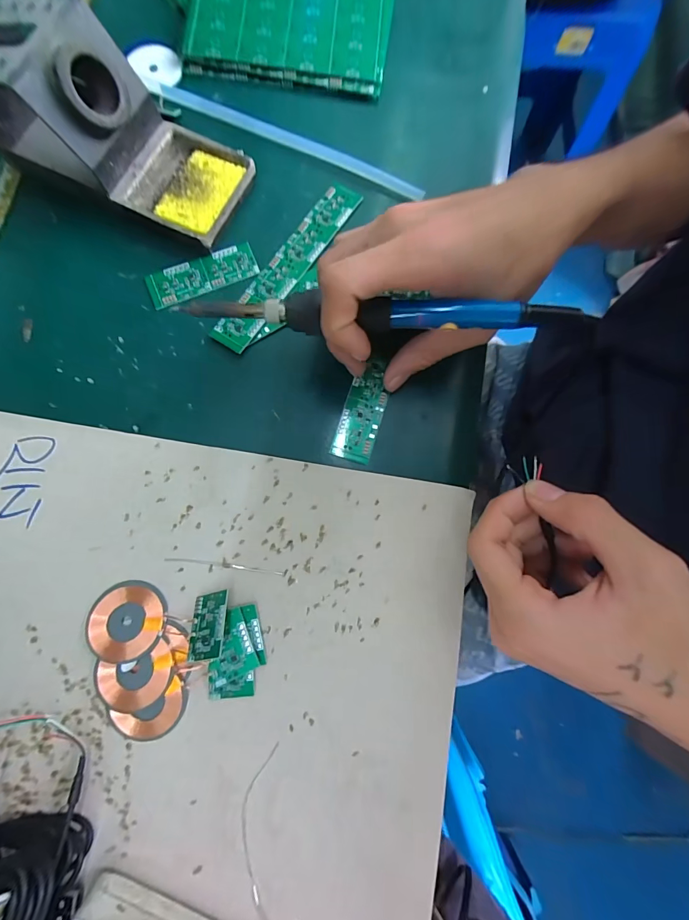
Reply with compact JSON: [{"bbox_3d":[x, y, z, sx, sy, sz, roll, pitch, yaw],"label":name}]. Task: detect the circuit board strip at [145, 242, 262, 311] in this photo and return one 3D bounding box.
[{"bbox_3d":[-0.095,-0.124,0.256,0.072,0.004,0.025,-24,81,-5],"label":"circuit board strip"}]

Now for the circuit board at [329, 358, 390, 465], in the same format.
[{"bbox_3d":[0.012,-0.033,0.246,0.025,0.004,0.067,17,80,2],"label":"circuit board"}]

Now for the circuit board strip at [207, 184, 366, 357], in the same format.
[{"bbox_3d":[-0.038,-0.133,0.260,0.026,0.004,0.141,33,81,5],"label":"circuit board strip"}]

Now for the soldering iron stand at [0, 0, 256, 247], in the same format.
[{"bbox_3d":[-0.144,-0.201,0.233,0.155,0.074,0.080,20,80,2],"label":"soldering iron stand"}]

